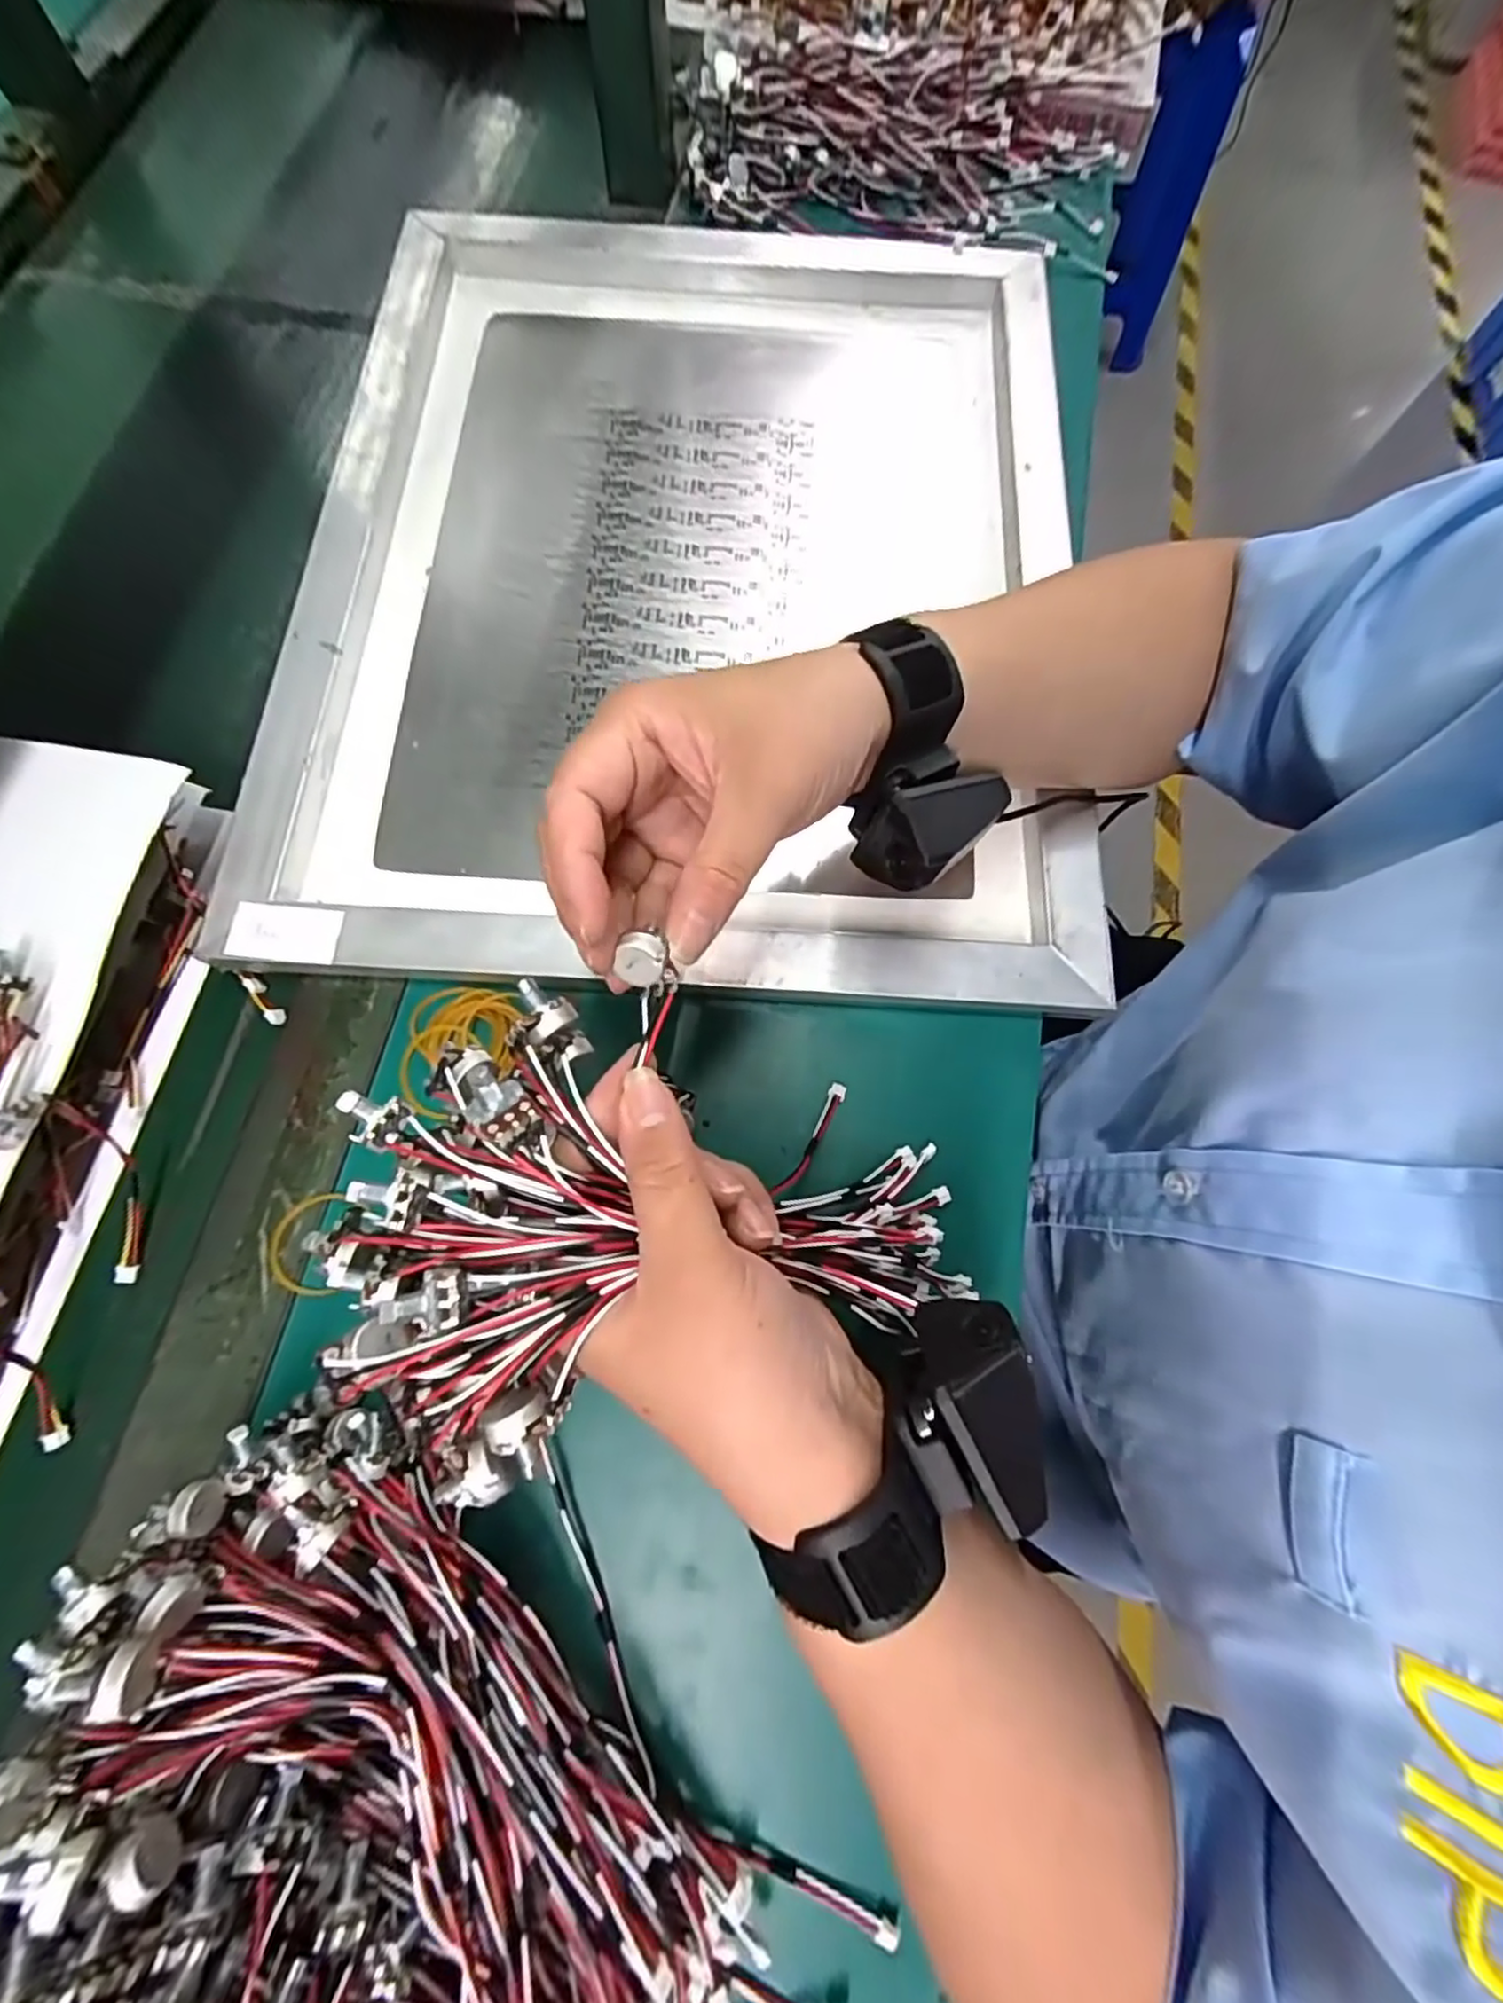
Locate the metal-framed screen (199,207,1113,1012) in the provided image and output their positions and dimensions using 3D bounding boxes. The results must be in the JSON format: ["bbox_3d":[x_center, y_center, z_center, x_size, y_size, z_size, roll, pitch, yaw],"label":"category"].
[{"bbox_3d":[-0.034,-0.250,0.387,0.417,0.029,0.505,3,74,-1],"label":"metal-framed screen"}]

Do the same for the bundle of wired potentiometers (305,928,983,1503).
[{"bbox_3d":[-0.008,0.069,0.238,0.229,0.068,0.139,10,71,-34],"label":"bundle of wired potentiometers"}]

